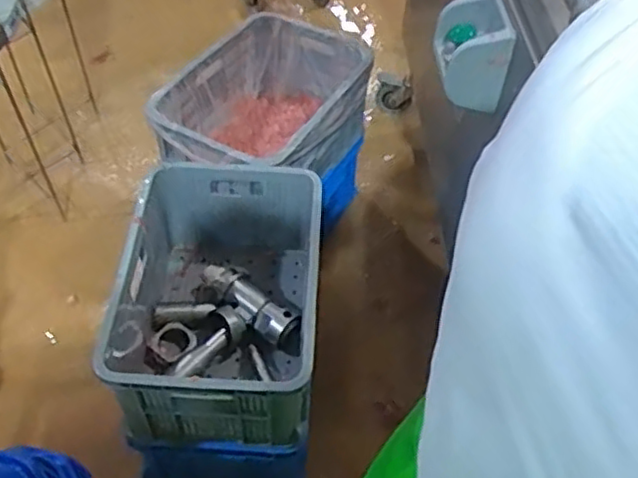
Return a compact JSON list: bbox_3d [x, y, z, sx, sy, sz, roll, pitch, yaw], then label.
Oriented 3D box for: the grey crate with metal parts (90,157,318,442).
[{"bbox_3d":[-0.197,0.116,1.336,0.382,0.272,0.518,2,48,0],"label":"grey crate with metal parts"}]

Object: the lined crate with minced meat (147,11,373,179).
[{"bbox_3d":[-0.130,-0.306,1.661,0.370,0.270,0.543,22,52,17],"label":"lined crate with minced meat"}]

